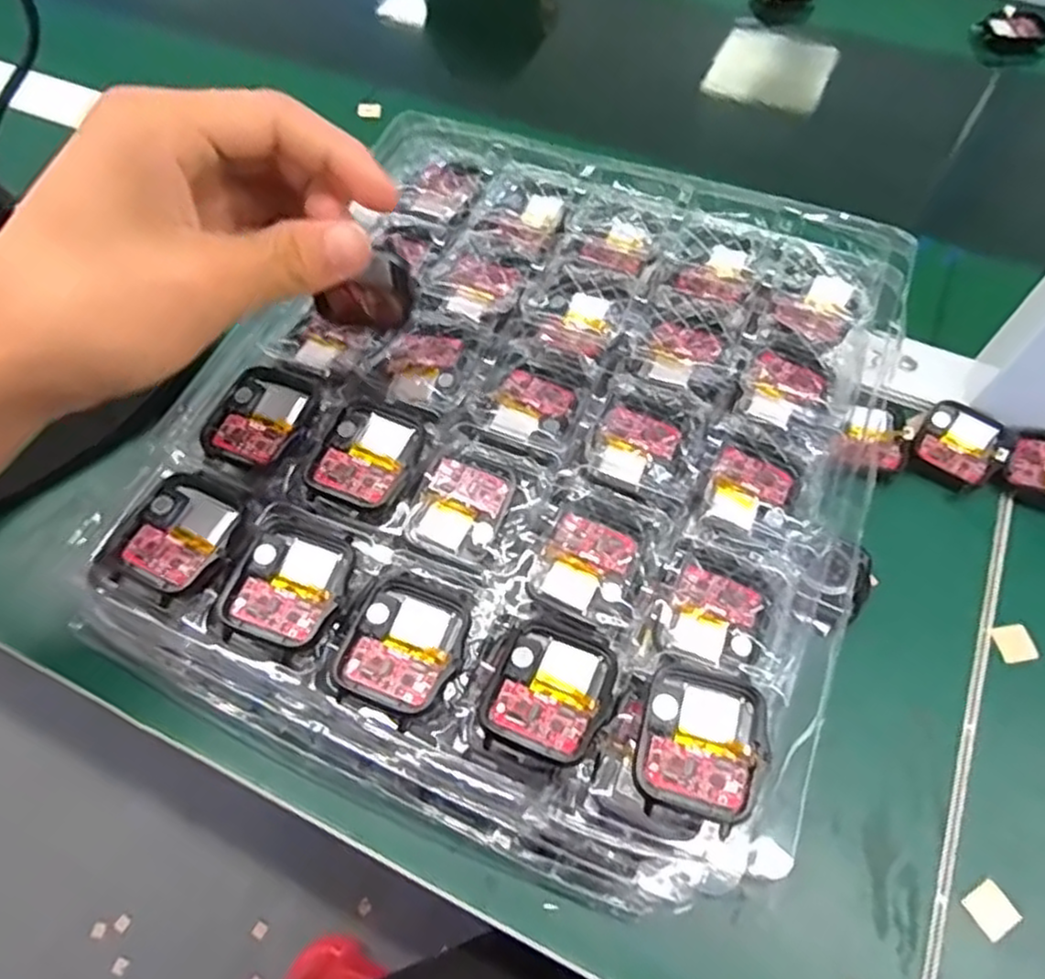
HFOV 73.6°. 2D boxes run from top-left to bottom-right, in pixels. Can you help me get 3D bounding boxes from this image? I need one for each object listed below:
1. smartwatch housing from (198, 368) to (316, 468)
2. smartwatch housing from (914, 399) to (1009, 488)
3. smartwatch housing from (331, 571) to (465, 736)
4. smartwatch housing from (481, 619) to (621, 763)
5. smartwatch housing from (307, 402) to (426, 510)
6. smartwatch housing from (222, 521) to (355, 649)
[{"bbox_3d":[-0.105,-0.030,0.284,0.036,0.013,0.047,21,63,12],"label":"smartwatch housing"},{"bbox_3d":[0.217,-0.024,0.345,0.037,0.008,0.042,31,66,16],"label":"smartwatch housing"},{"bbox_3d":[-0.040,0.052,0.236,0.037,0.005,0.045,19,63,11],"label":"smartwatch housing"},{"bbox_3d":[0.010,0.066,0.232,0.037,0.010,0.042,18,63,10],"label":"smartwatch housing"},{"bbox_3d":[-0.060,-0.013,0.272,0.036,0.005,0.040,18,63,10],"label":"smartwatch housing"},{"bbox_3d":[-0.081,0.031,0.246,0.038,0.005,0.044,17,63,10],"label":"smartwatch housing"}]

